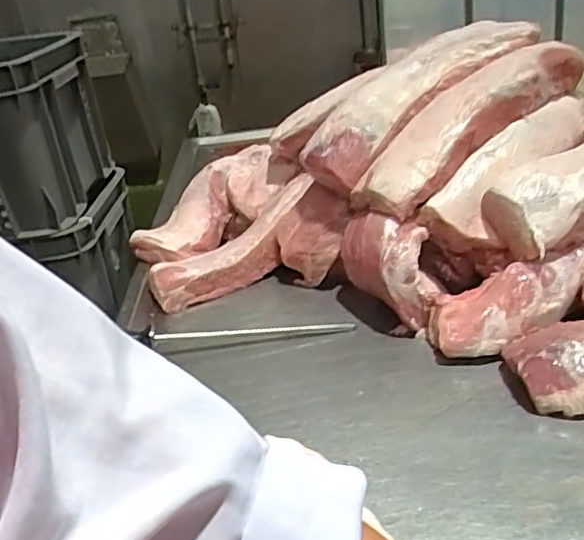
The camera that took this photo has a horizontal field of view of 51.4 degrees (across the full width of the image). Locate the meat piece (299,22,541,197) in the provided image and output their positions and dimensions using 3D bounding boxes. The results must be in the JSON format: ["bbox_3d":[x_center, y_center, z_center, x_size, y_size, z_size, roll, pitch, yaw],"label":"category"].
[{"bbox_3d":[0.216,-0.315,1.061,0.485,0.101,0.123,-39,36,-14],"label":"meat piece"}]

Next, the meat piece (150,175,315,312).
[{"bbox_3d":[-0.097,-0.040,1.092,0.114,0.097,0.362,19,50,42],"label":"meat piece"}]

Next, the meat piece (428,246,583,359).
[{"bbox_3d":[0.304,0.035,0.833,0.250,0.061,0.109,-28,28,-1],"label":"meat piece"}]

